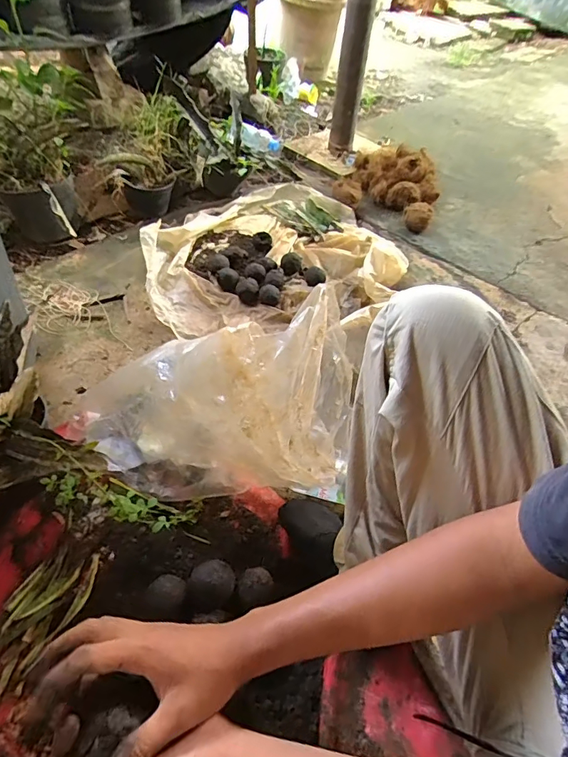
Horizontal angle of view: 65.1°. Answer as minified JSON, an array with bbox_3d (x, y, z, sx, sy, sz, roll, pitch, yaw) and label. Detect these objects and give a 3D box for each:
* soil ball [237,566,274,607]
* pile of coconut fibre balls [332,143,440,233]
[{"bbox_3d":[-0.038,0.279,0.594,0.042,0.041,0.048,14,50,7],"label":"soil ball"},{"bbox_3d":[0.329,-0.607,1.376,0.300,0.102,0.326,20,51,12],"label":"pile of coconut fibre balls"}]

